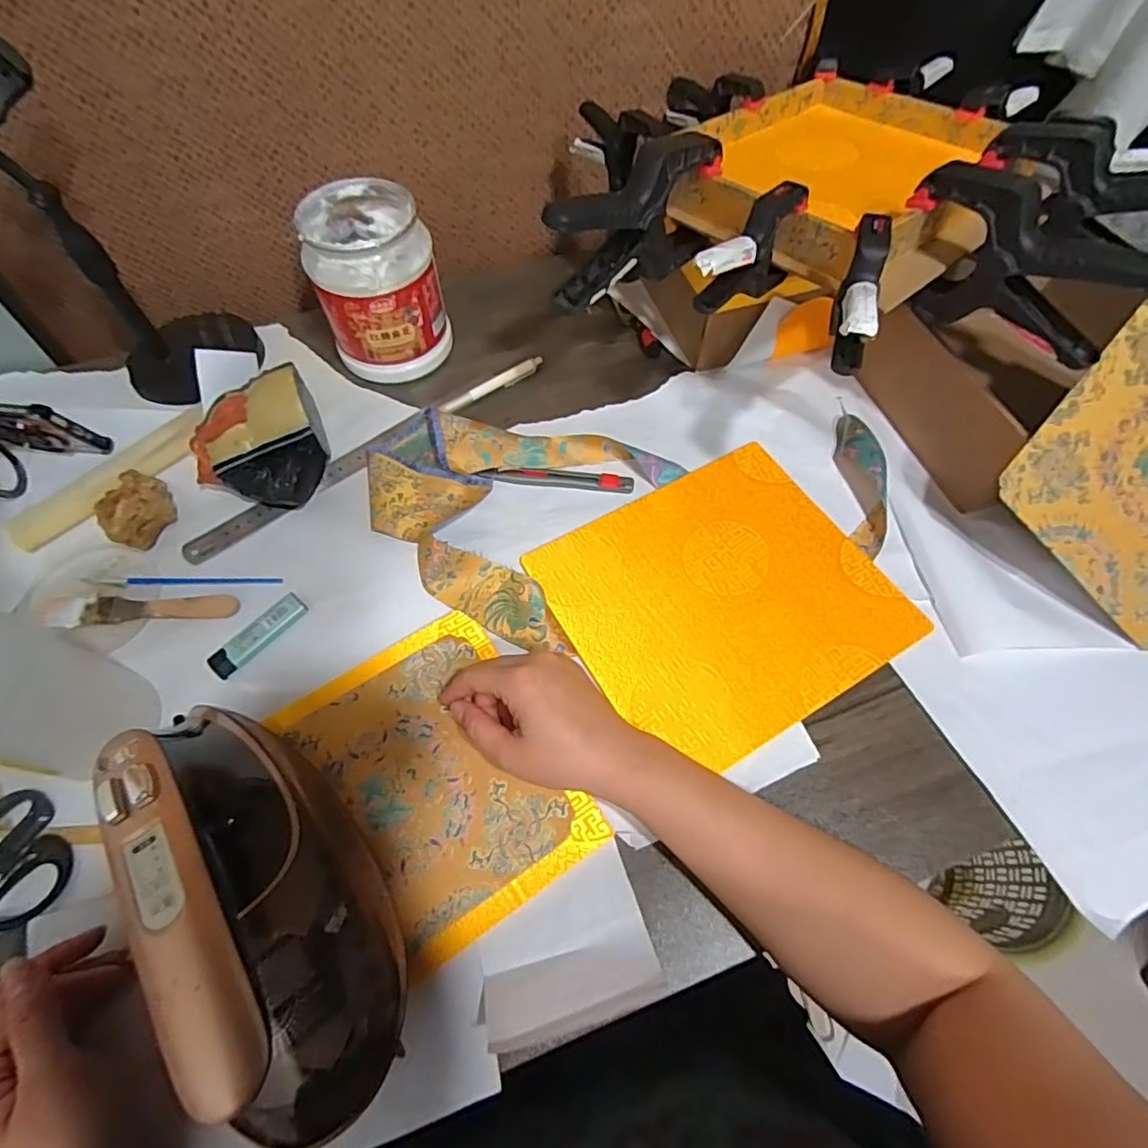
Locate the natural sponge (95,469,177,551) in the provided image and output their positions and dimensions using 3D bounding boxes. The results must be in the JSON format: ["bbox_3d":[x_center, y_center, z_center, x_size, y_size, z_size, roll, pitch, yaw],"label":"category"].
[{"bbox_3d":[-0.358,-0.051,0.480,0.049,0.048,0.058,32,66,15],"label":"natural sponge"}]

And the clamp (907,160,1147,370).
[{"bbox_3d":[0.298,-0.208,0.398,0.028,0.083,0.157,-38,69,-19],"label":"clamp"}]

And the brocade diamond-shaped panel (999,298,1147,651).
[{"bbox_3d":[0.444,-0.078,0.439,0.188,0.005,0.219,43,83,-8],"label":"brocade diamond-shaped panel"}]

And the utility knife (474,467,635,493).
[{"bbox_3d":[-0.015,-0.086,0.516,0.133,0.009,0.019,5,62,1],"label":"utility knife"}]

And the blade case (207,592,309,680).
[{"bbox_3d":[-0.241,0.046,0.447,0.019,0.010,0.076,37,67,17],"label":"blade case"}]

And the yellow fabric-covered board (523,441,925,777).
[{"bbox_3d":[0.120,0.016,0.471,0.242,0.006,0.219,-28,65,-13],"label":"yellow fabric-covered board"}]

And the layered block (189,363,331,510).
[{"bbox_3d":[-0.264,-0.108,0.492,0.111,0.072,0.105,-31,67,-16],"label":"layered block"}]

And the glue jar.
[{"bbox_3d":[-0.184,-0.270,0.549,0.110,0.133,0.115,-17,64,-10],"label":"glue jar"}]

